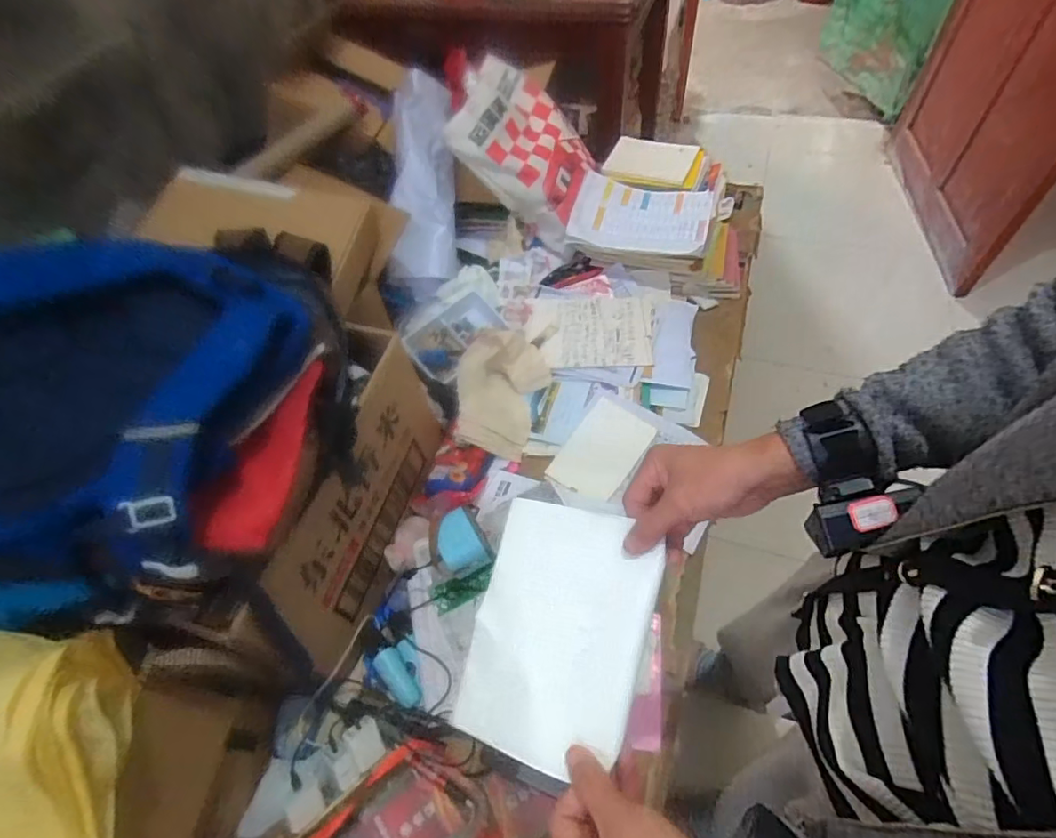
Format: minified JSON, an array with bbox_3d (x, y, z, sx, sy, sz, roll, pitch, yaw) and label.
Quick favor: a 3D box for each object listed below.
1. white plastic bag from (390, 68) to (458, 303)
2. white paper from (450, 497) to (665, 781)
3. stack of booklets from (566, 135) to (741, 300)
[{"bbox_3d":[-0.239,-0.526,1.214,0.143,0.108,0.493,-3,79,3],"label":"white plastic bag"},{"bbox_3d":[0.021,0.154,0.407,0.131,0.008,0.179,6,61,26],"label":"white paper"},{"bbox_3d":[0.307,-0.486,1.230,0.386,0.115,0.391,7,56,10],"label":"stack of booklets"}]

